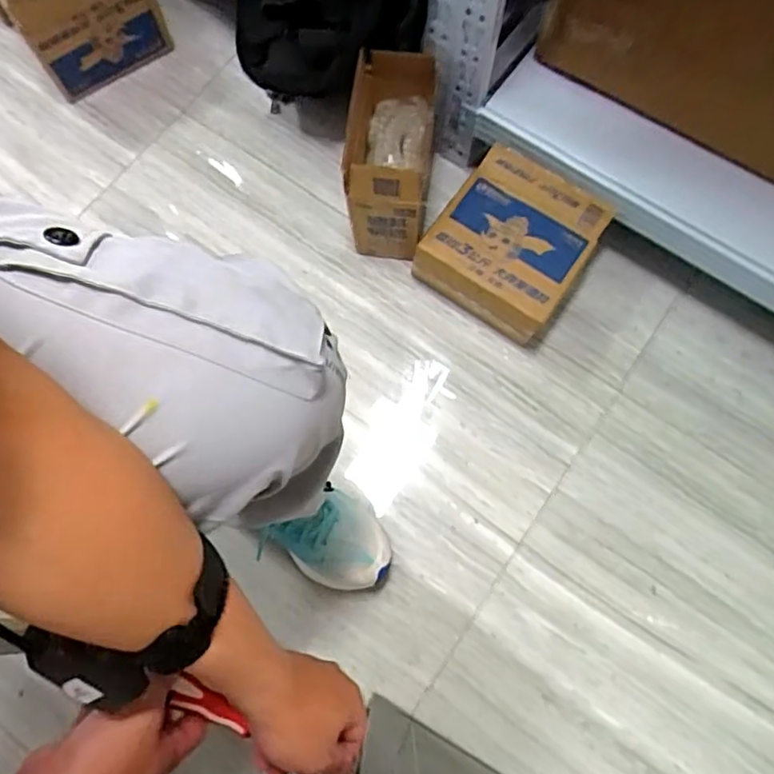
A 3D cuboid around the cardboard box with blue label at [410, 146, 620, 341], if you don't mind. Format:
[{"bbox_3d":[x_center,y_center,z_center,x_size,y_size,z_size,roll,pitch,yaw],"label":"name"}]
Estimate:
[{"bbox_3d":[0.170,-0.194,0.887,0.197,0.107,0.189,33,76,10],"label":"cardboard box with blue label"}]

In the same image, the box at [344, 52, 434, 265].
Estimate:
[{"bbox_3d":[0.006,-0.304,0.881,0.110,0.177,0.214,7,75,0],"label":"box"}]

